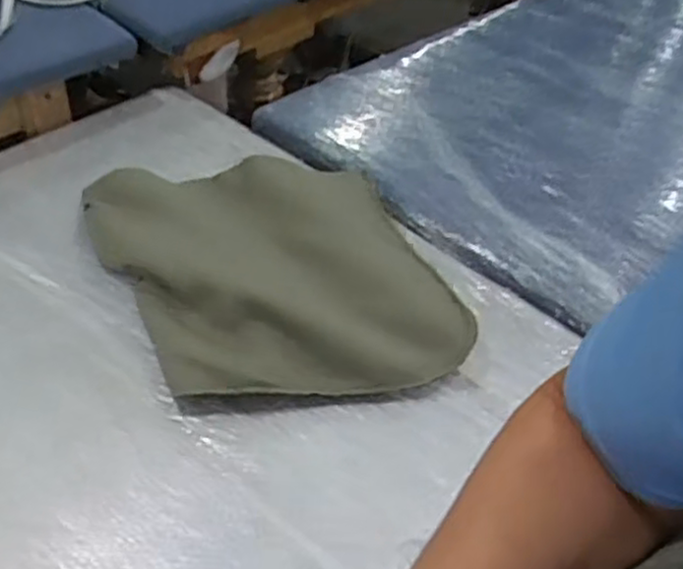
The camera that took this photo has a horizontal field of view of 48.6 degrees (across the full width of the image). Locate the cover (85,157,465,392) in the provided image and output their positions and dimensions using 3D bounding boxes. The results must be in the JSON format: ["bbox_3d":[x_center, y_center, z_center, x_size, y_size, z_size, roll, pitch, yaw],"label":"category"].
[{"bbox_3d":[-0.100,-0.030,1.065,0.464,0.073,0.464,-12,46,-19],"label":"cover"}]

